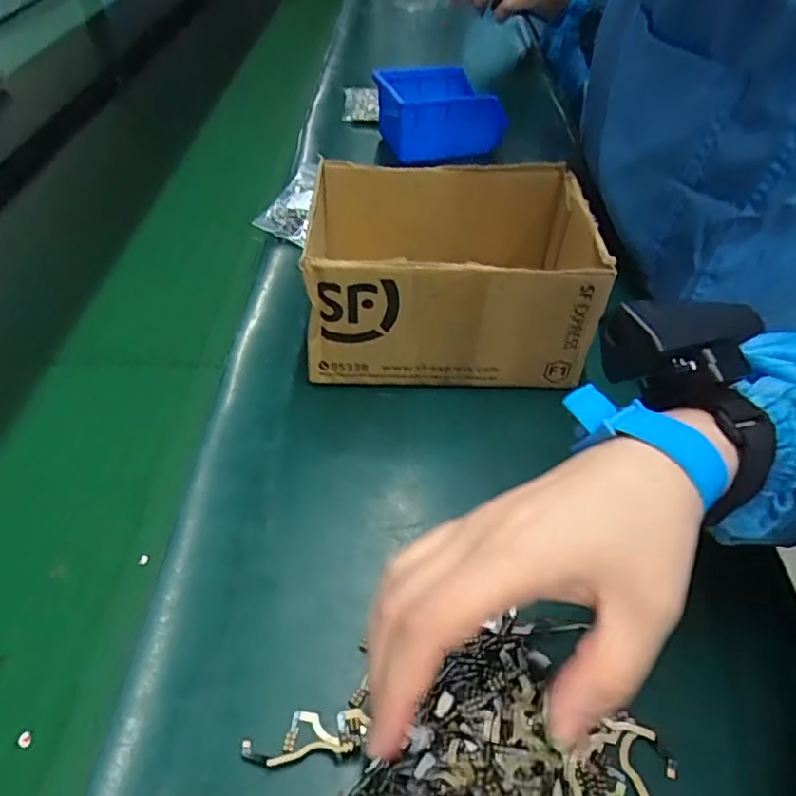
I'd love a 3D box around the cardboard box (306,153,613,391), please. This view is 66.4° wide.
[{"bbox_3d":[0.037,-0.097,0.462,0.206,0.102,0.161,0,44,0],"label":"cardboard box"}]

